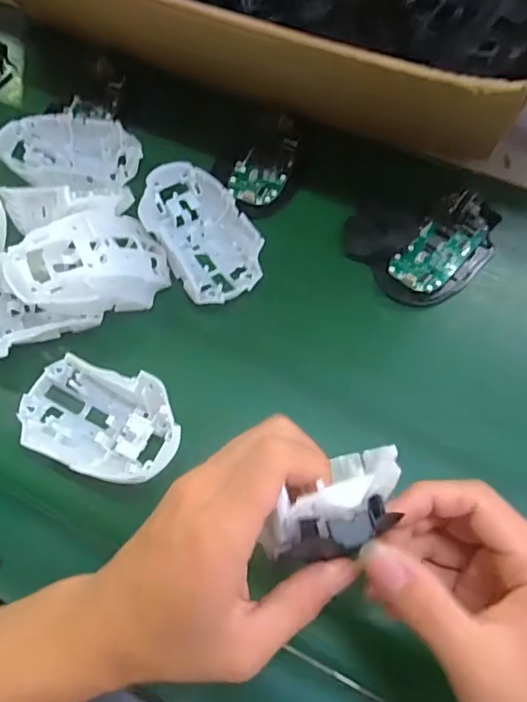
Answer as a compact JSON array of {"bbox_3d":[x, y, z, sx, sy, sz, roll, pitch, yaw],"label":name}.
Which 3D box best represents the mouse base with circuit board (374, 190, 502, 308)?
[{"bbox_3d":[0.141,-0.079,0.414,0.057,0.026,0.108,41,72,19],"label":"mouse base with circuit board"}]

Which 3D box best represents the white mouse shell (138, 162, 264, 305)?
[{"bbox_3d":[-0.047,-0.087,0.409,0.065,0.032,0.112,-30,80,-15],"label":"white mouse shell"}]

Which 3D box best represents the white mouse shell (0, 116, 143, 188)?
[{"bbox_3d":[-0.158,-0.161,0.444,0.110,0.029,0.070,-3,64,0],"label":"white mouse shell"}]

